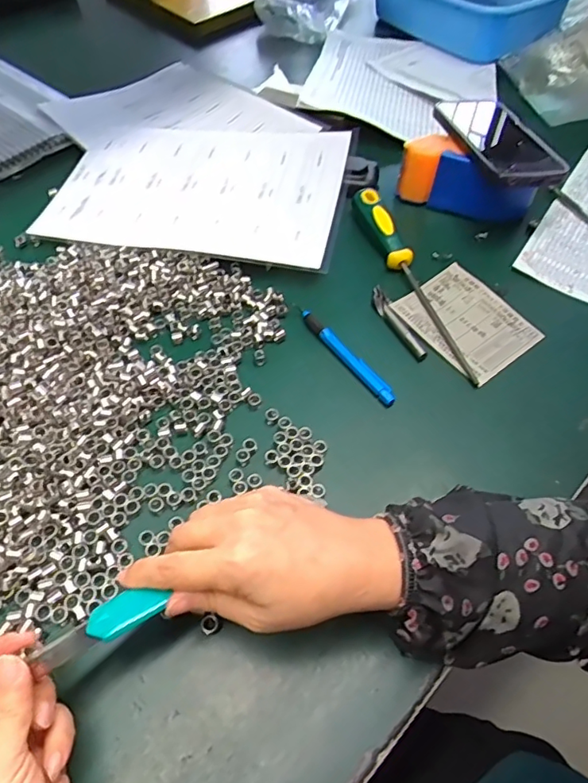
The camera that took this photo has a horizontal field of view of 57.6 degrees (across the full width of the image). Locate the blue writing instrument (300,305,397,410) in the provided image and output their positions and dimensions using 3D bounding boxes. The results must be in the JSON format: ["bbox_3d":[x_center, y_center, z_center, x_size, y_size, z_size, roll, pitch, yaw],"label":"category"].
[{"bbox_3d":[0.044,-0.031,0.451,0.011,0.014,0.118,-31,59,-19],"label":"blue writing instrument"}]

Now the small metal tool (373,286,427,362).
[{"bbox_3d":[0.090,-0.061,0.474,0.013,0.009,0.087,-19,56,-12],"label":"small metal tool"}]

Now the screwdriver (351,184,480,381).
[{"bbox_3d":[0.106,-0.108,0.491,0.023,0.033,0.237,-14,55,-9],"label":"screwdriver"}]

